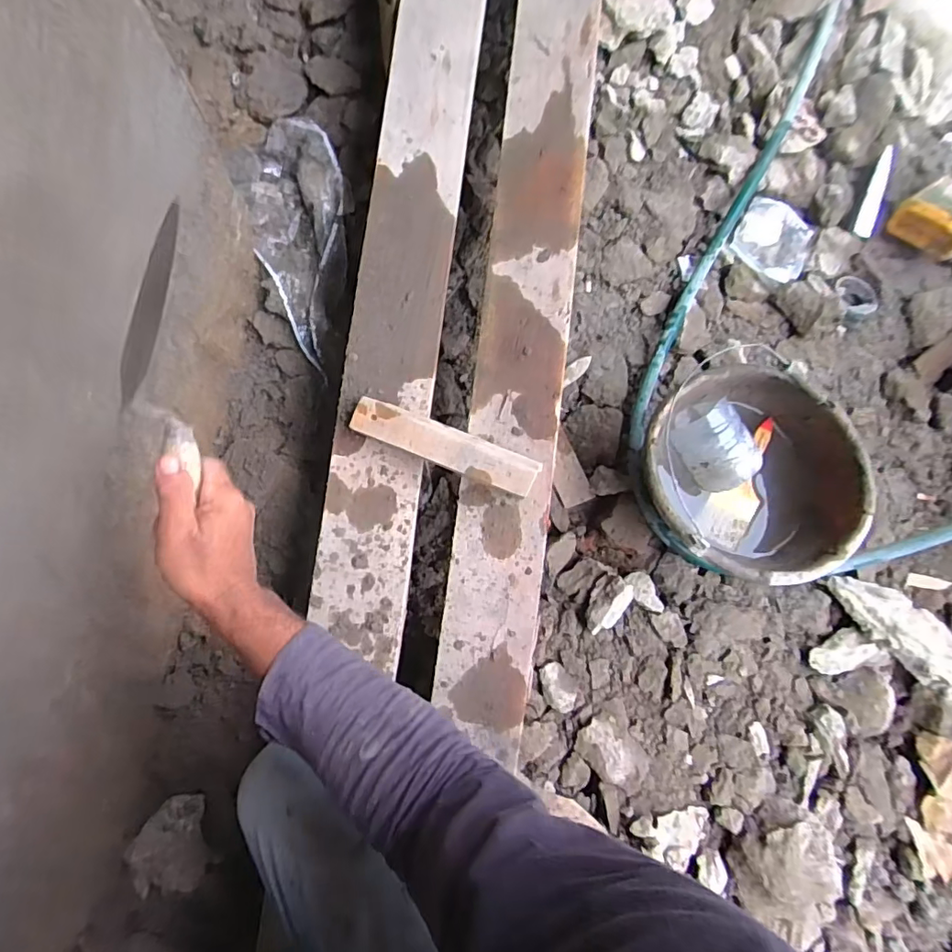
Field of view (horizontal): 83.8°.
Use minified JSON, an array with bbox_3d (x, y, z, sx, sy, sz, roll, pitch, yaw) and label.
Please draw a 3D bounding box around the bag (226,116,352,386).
[{"bbox_3d":[-0.259,-0.373,0.832,0.158,0.052,0.394,-22,90,-6],"label":"bag"}]

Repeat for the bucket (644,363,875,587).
[{"bbox_3d":[0.354,0.005,0.742,0.276,0.183,0.241,27,86,-4],"label":"bucket"}]

